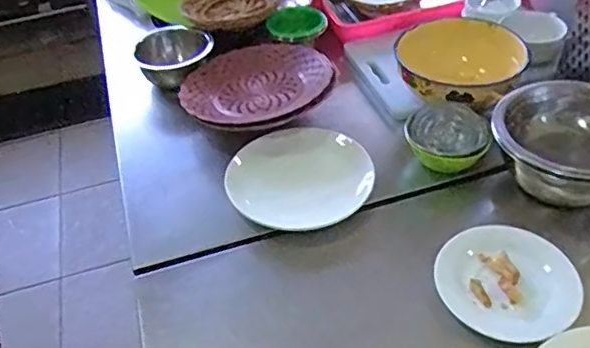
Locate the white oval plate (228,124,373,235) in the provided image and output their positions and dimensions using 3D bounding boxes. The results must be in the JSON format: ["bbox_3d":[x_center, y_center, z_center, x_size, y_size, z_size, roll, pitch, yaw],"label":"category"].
[{"bbox_3d":[0.000,0.000,0.790,0.175,0.033,0.187,-25,42,-3],"label":"white oval plate"}]

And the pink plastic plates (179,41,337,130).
[{"bbox_3d":[-0.056,-0.131,0.927,0.230,0.049,0.220,-4,42,3],"label":"pink plastic plates"}]

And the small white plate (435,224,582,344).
[{"bbox_3d":[0.232,0.116,0.653,0.130,0.032,0.150,-29,47,-23],"label":"small white plate"}]

